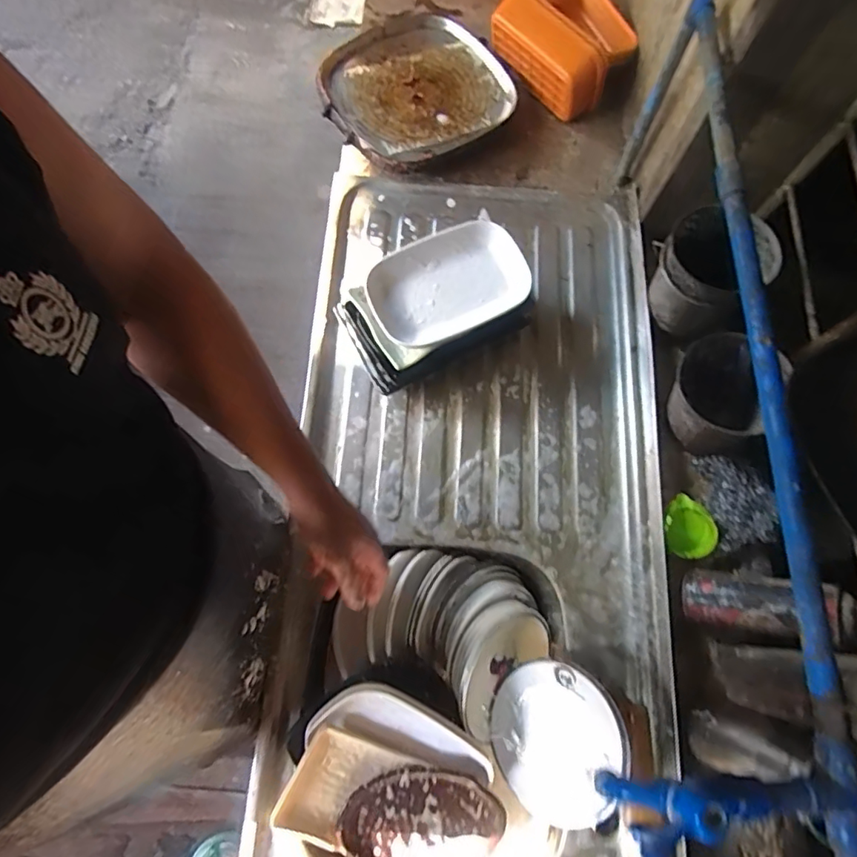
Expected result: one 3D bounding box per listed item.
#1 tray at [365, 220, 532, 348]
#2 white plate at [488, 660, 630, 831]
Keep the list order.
[{"bbox_3d":[0.024,-0.211,0.769,0.228,0.024,0.152,-27,75,-10],"label":"tray"},{"bbox_3d":[0.153,0.377,0.649,0.160,0.010,0.166,-10,70,28],"label":"white plate"}]

